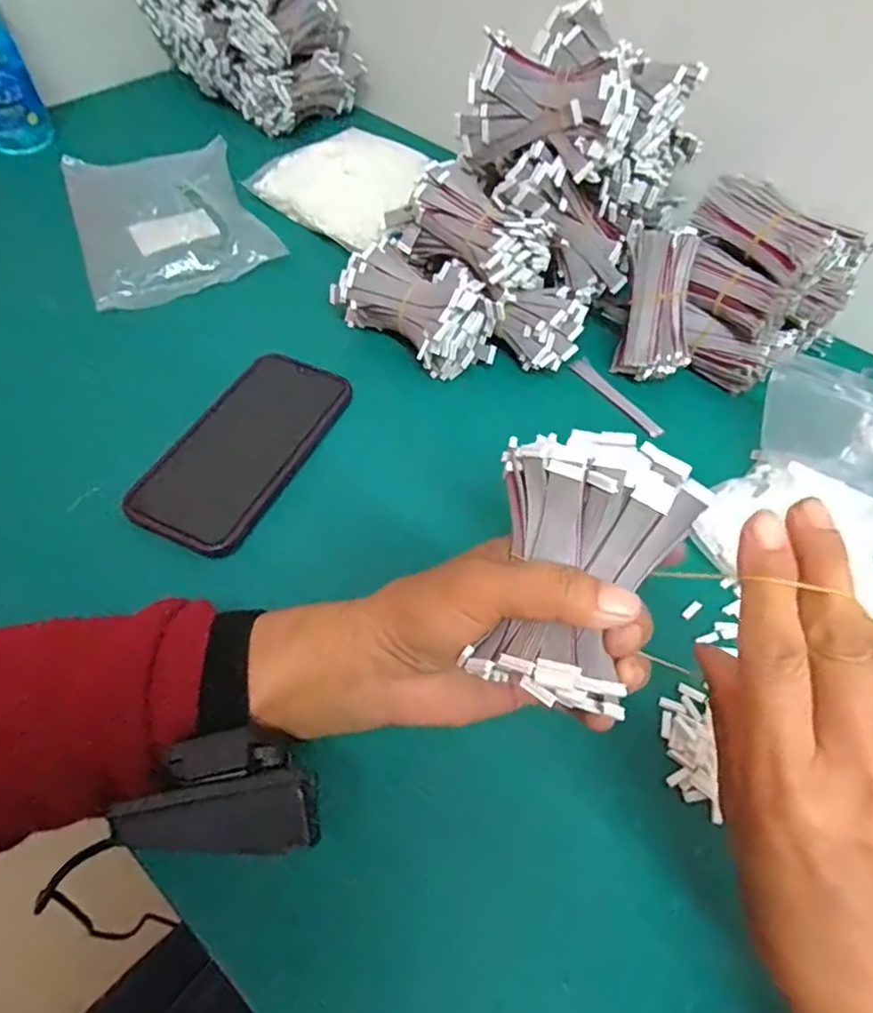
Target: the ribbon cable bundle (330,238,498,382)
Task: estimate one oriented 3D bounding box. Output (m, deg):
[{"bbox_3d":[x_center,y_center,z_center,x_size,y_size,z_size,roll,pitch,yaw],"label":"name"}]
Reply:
[{"bbox_3d":[-0.015,-0.146,0.438,0.067,0.062,0.115,-36,65,-24],"label":"ribbon cable bundle"}]

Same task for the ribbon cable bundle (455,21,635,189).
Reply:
[{"bbox_3d":[0.070,-0.252,0.385,0.102,0.058,0.044,27,58,14],"label":"ribbon cable bundle"}]

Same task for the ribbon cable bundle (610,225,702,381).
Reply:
[{"bbox_3d":[0.160,-0.145,0.432,0.042,0.099,0.035,6,15,0],"label":"ribbon cable bundle"}]

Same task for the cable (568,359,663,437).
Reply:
[{"bbox_3d":[0.135,-0.081,0.445,0.015,0.007,0.085,-32,63,-22],"label":"cable"}]

